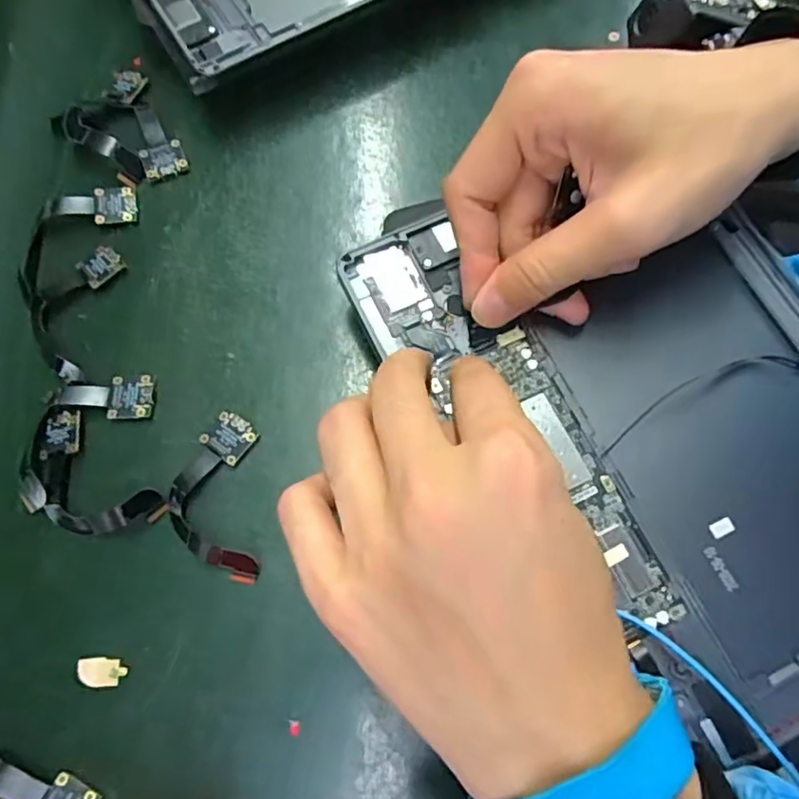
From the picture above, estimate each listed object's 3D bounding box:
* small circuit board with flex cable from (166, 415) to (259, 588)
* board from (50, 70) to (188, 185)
[{"bbox_3d":[-0.079,0.040,0.249,0.036,0.011,0.070,-6,73,1],"label":"small circuit board with flex cable"},{"bbox_3d":[-0.141,-0.136,0.299,0.050,0.014,0.070,-35,75,-7],"label":"board"}]

